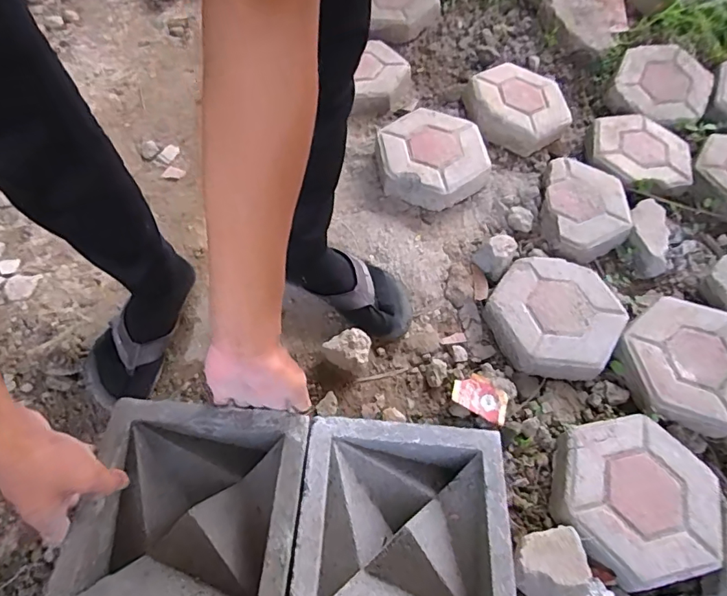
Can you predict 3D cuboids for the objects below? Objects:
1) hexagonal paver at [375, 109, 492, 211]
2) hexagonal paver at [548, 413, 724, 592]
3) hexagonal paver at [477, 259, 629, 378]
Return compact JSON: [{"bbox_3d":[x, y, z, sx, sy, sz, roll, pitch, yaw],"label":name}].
[{"bbox_3d":[0.133,-0.264,0.943,0.197,0.074,0.187,-7,59,-7],"label":"hexagonal paver"},{"bbox_3d":[0.364,0.266,0.662,0.226,0.043,0.203,-7,59,-7],"label":"hexagonal paver"},{"bbox_3d":[0.306,0.030,0.803,0.194,0.049,0.199,31,62,15],"label":"hexagonal paver"}]

